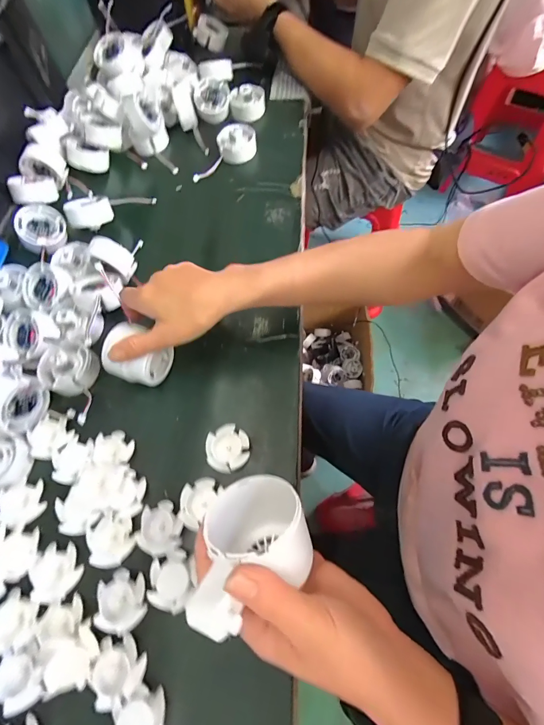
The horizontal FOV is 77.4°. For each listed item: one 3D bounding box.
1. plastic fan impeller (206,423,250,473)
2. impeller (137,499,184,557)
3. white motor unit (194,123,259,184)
[{"bbox_3d":[-0.042,0.081,0.324,0.039,0.016,0.043,-6,64,0],"label":"plastic fan impeller"},{"bbox_3d":[-0.098,0.144,0.294,0.037,0.015,0.041,-33,67,-12],"label":"impeller"},{"bbox_3d":[-0.070,-0.306,0.488,0.111,0.030,0.048,-37,68,-14],"label":"white motor unit"}]

